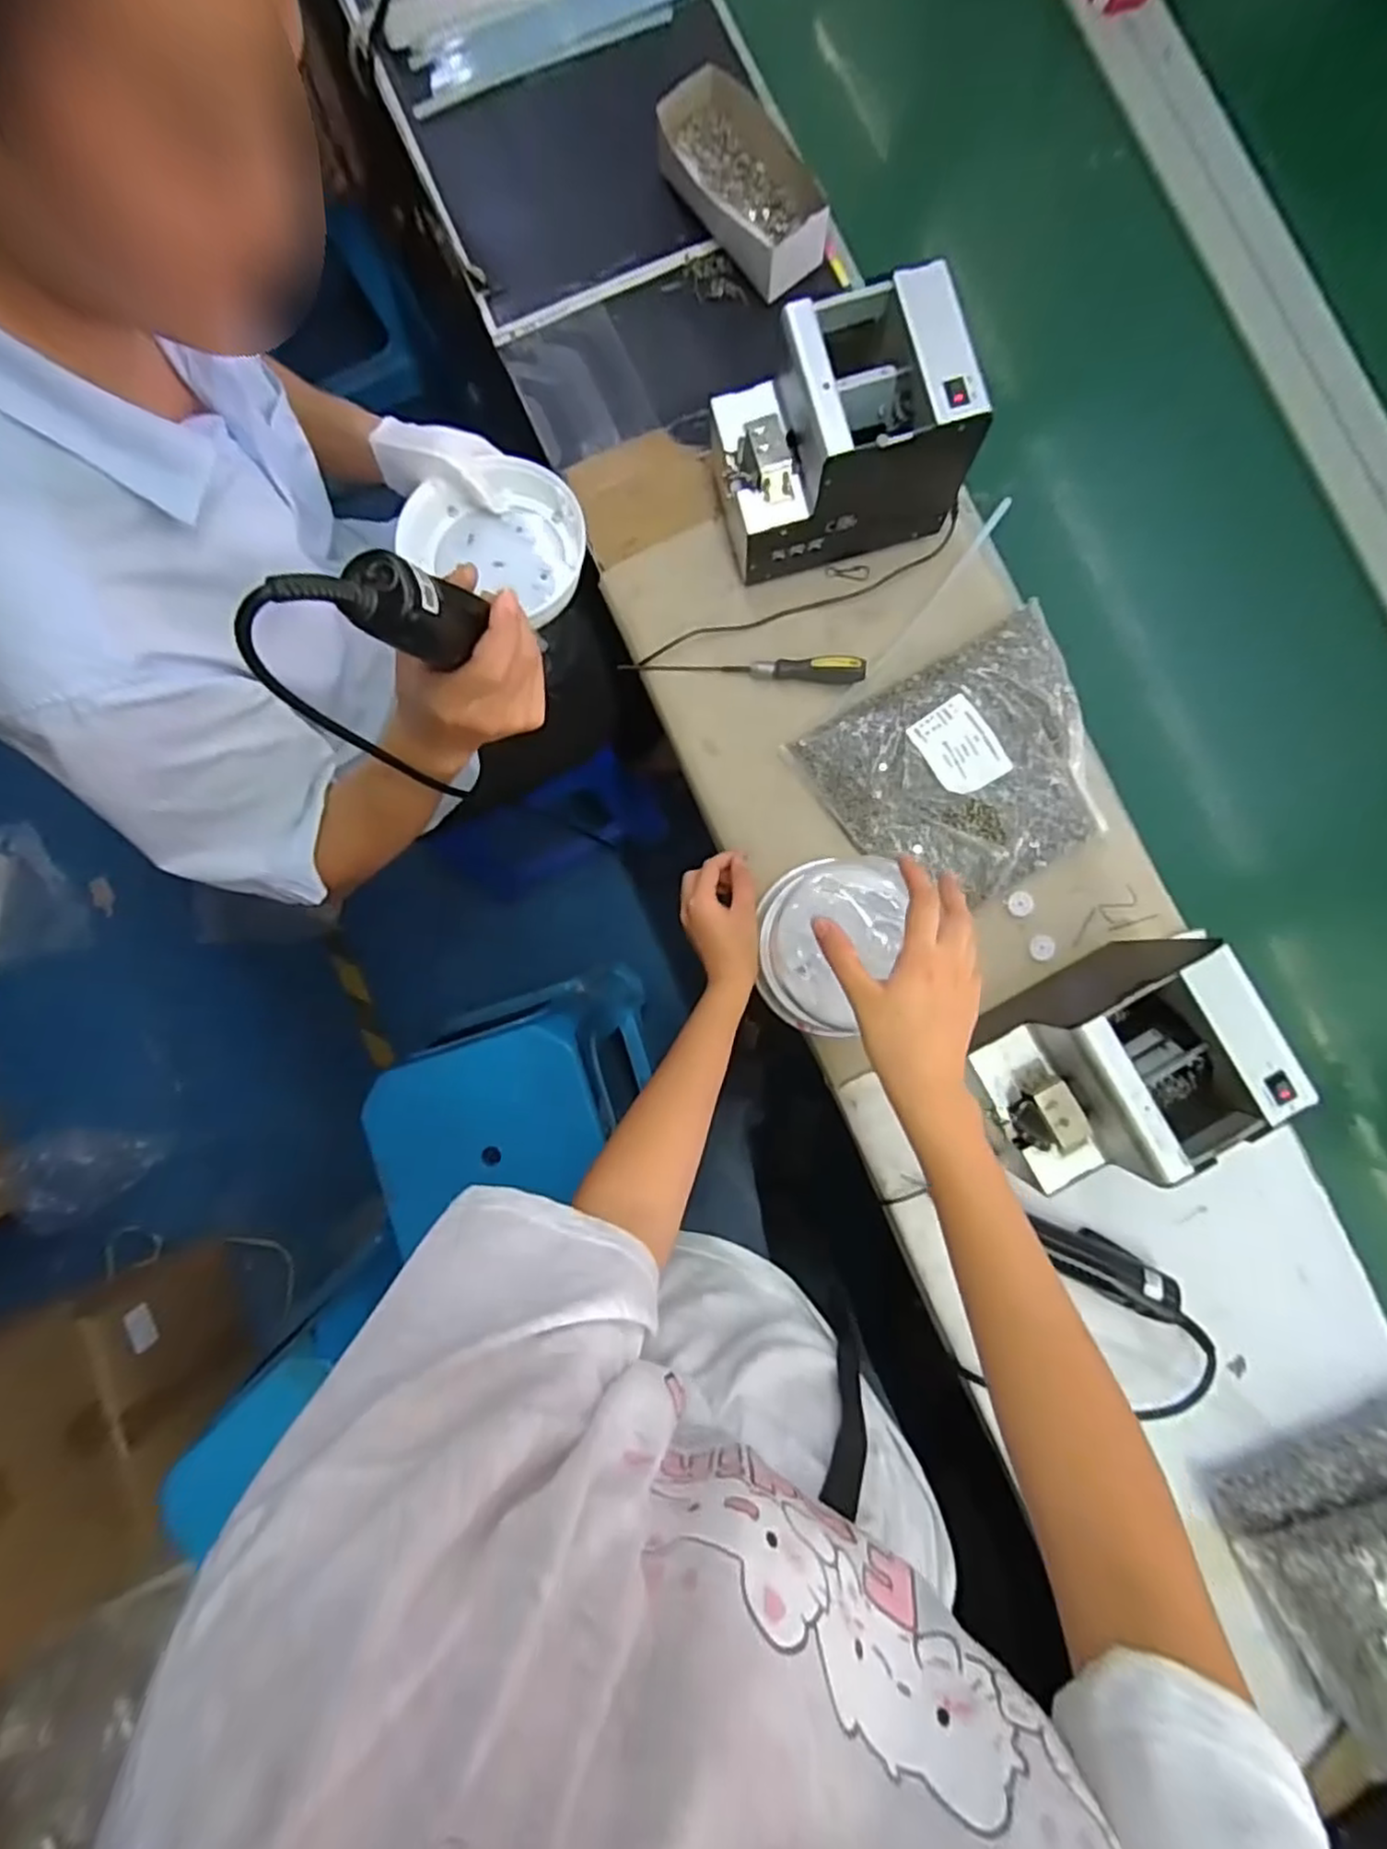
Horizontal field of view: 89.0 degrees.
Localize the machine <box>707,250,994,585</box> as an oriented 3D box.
[{"bbox_3d":[0.116,-0.387,0.569,0.179,0.149,0.122,-15,86,0],"label":"machine"}]

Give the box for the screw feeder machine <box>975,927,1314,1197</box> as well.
[{"bbox_3d":[0.319,0.112,0.545,0.185,0.145,0.125,-30,86,-1],"label":"screw feeder machine"}]

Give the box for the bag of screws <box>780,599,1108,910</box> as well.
[{"bbox_3d":[0.235,-0.127,0.601,0.234,0.038,0.201,-27,86,-1],"label":"bag of screws"}]

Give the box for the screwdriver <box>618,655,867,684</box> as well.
[{"bbox_3d":[0.043,-0.230,0.618,0.212,0.020,0.020,5,86,1],"label":"screwdriver"}]

